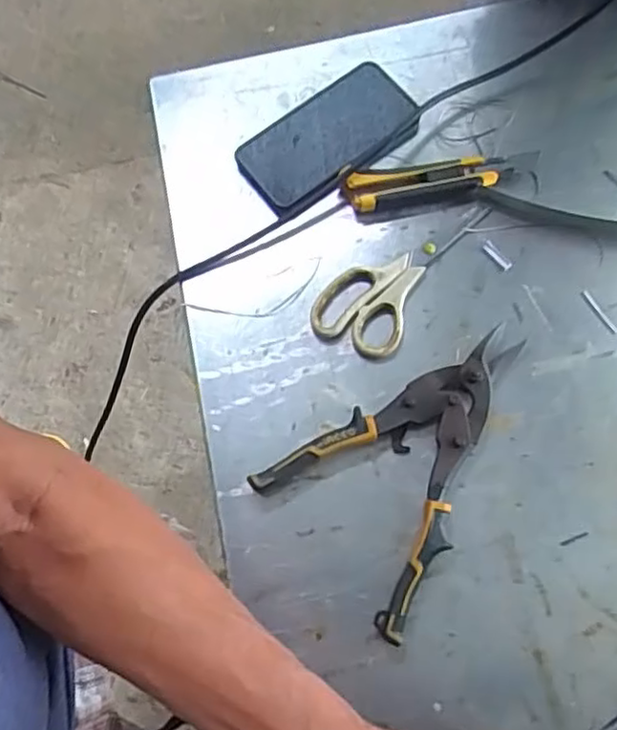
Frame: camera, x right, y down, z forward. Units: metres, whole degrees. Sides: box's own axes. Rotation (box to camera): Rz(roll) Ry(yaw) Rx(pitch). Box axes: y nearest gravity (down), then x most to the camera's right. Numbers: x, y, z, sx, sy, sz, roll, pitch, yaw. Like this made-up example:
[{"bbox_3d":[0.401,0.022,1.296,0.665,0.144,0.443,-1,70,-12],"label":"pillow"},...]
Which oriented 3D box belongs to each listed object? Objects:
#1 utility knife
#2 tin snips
[{"bbox_3d":[0.100,-0.157,0.599,0.132,0.018,0.041,-10,72,-1],"label":"utility knife"},{"bbox_3d":[0.089,0.072,0.525,0.221,0.023,0.150,-42,75,-10],"label":"tin snips"}]

